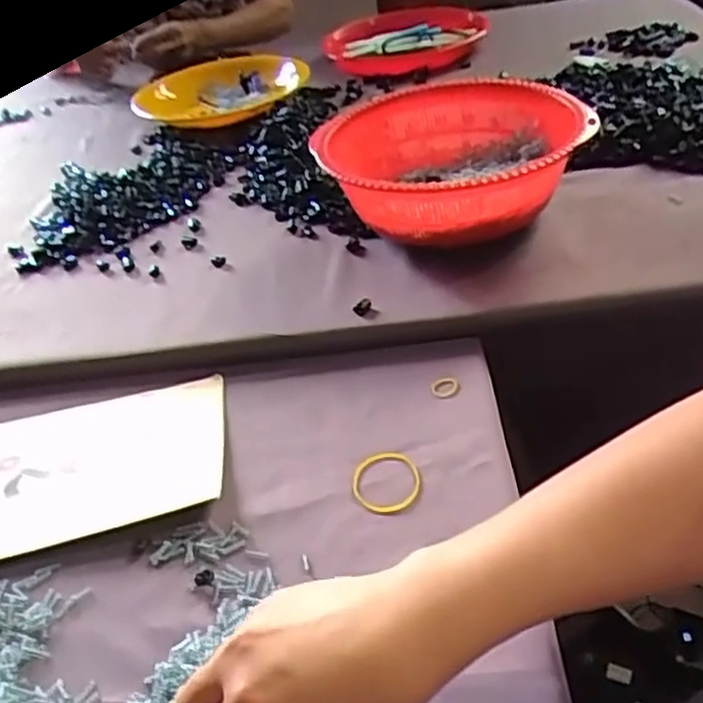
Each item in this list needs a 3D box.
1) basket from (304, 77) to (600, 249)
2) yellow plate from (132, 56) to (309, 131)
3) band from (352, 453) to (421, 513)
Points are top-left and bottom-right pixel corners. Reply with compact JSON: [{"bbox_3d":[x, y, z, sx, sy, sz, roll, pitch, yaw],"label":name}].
[{"bbox_3d":[0.087,-0.169,0.684,0.233,0.096,0.240,8,41,19],"label":"basket"},{"bbox_3d":[-0.162,-0.324,0.938,0.177,0.053,0.178,-5,38,4],"label":"yellow plate"},{"bbox_3d":[0.022,0.085,0.486,0.045,0.005,0.049,-5,38,4],"label":"band"}]

